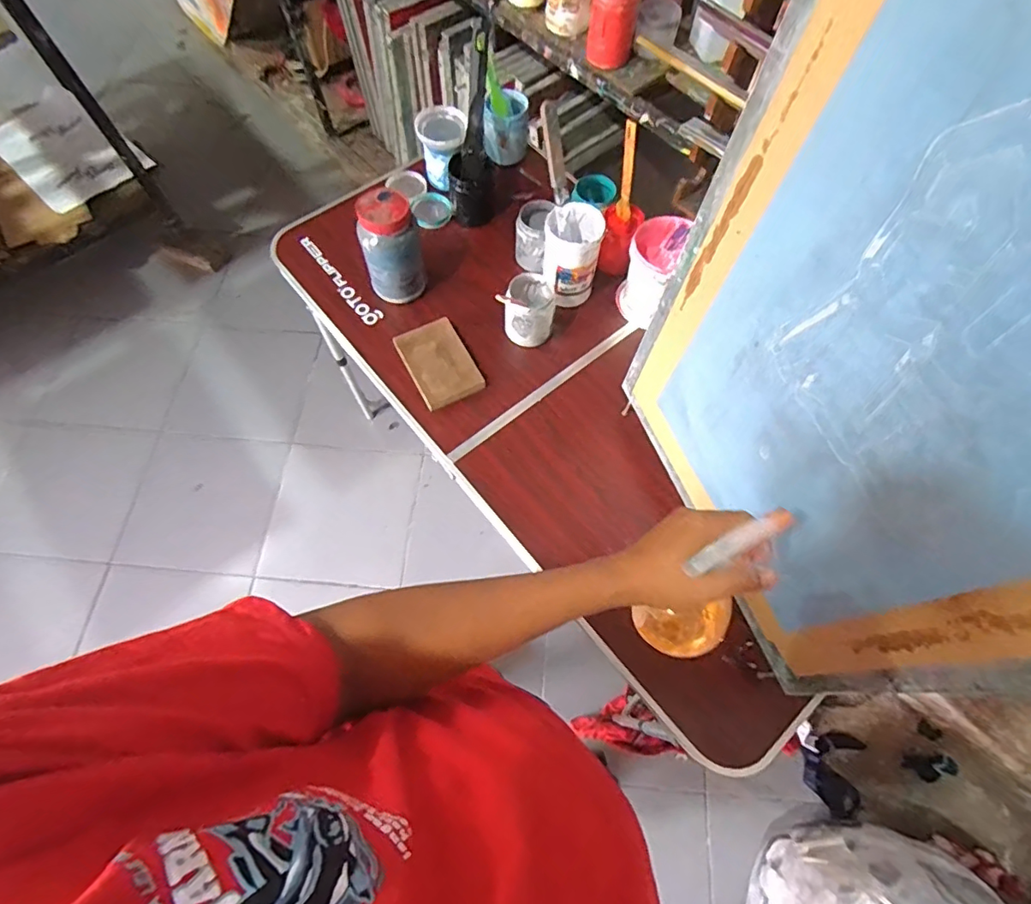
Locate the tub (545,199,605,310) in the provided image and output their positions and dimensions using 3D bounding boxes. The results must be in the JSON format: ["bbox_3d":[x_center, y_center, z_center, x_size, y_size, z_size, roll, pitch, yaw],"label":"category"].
[{"bbox_3d":[0.098,-0.342,0.934,0.098,0.147,0.110,10,67,4],"label":"tub"}]

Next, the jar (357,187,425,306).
[{"bbox_3d":[-0.214,-0.351,0.894,0.091,0.167,0.100,0,67,-1],"label":"jar"}]

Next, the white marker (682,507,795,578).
[{"bbox_3d":[0.177,0.070,0.412,0.088,0.008,0.017,-29,70,-6],"label":"white marker"}]

